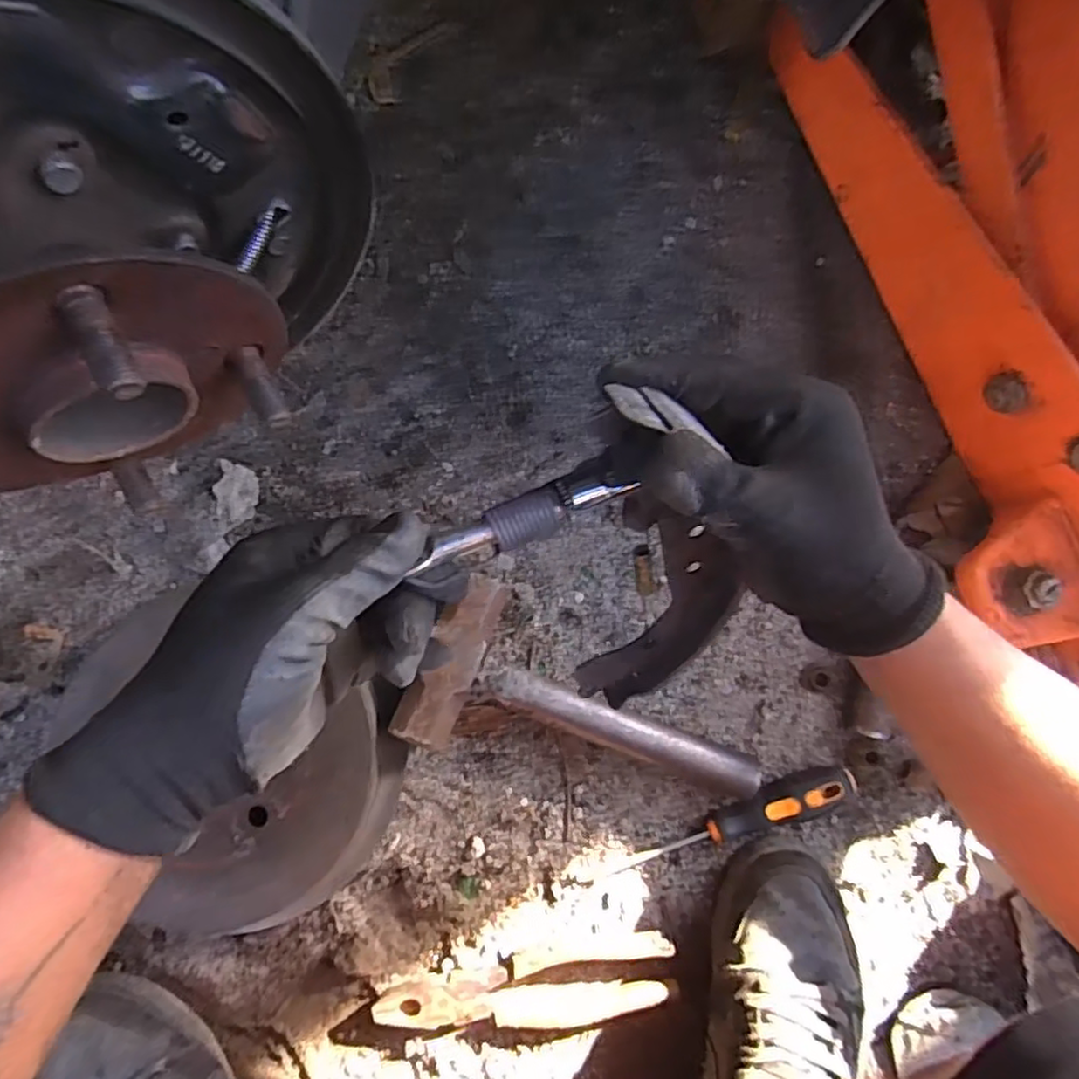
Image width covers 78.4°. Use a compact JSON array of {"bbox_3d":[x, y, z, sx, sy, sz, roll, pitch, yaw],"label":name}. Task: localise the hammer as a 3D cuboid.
[{"bbox_3d":[0.036,0.132,0.482,0.250,0.058,0.117,26,84,1],"label":"hammer"}]

